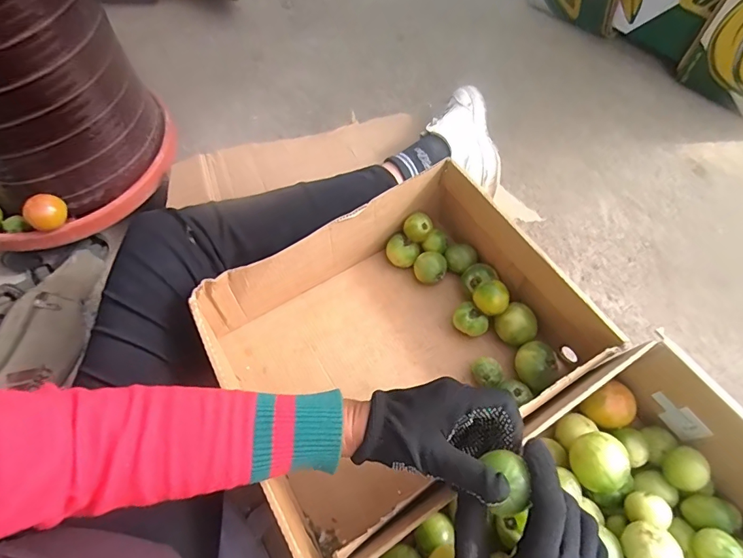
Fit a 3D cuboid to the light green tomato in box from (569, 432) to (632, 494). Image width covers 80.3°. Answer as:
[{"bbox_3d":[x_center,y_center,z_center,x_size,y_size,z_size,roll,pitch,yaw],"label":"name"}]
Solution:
[{"bbox_3d":[0.197,0.160,0.385,0.046,0.036,0.045,-1,62,1],"label":"light green tomato in box"}]

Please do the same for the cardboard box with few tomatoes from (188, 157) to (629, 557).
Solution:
[{"bbox_3d":[0.027,0.059,0.465,0.339,0.110,0.269,-27,64,-12],"label":"cardboard box with few tomatoes"}]

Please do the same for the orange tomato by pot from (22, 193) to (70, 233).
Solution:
[{"bbox_3d":[-0.428,-0.086,0.581,0.038,0.043,0.047,31,67,17],"label":"orange tomato by pot"}]

